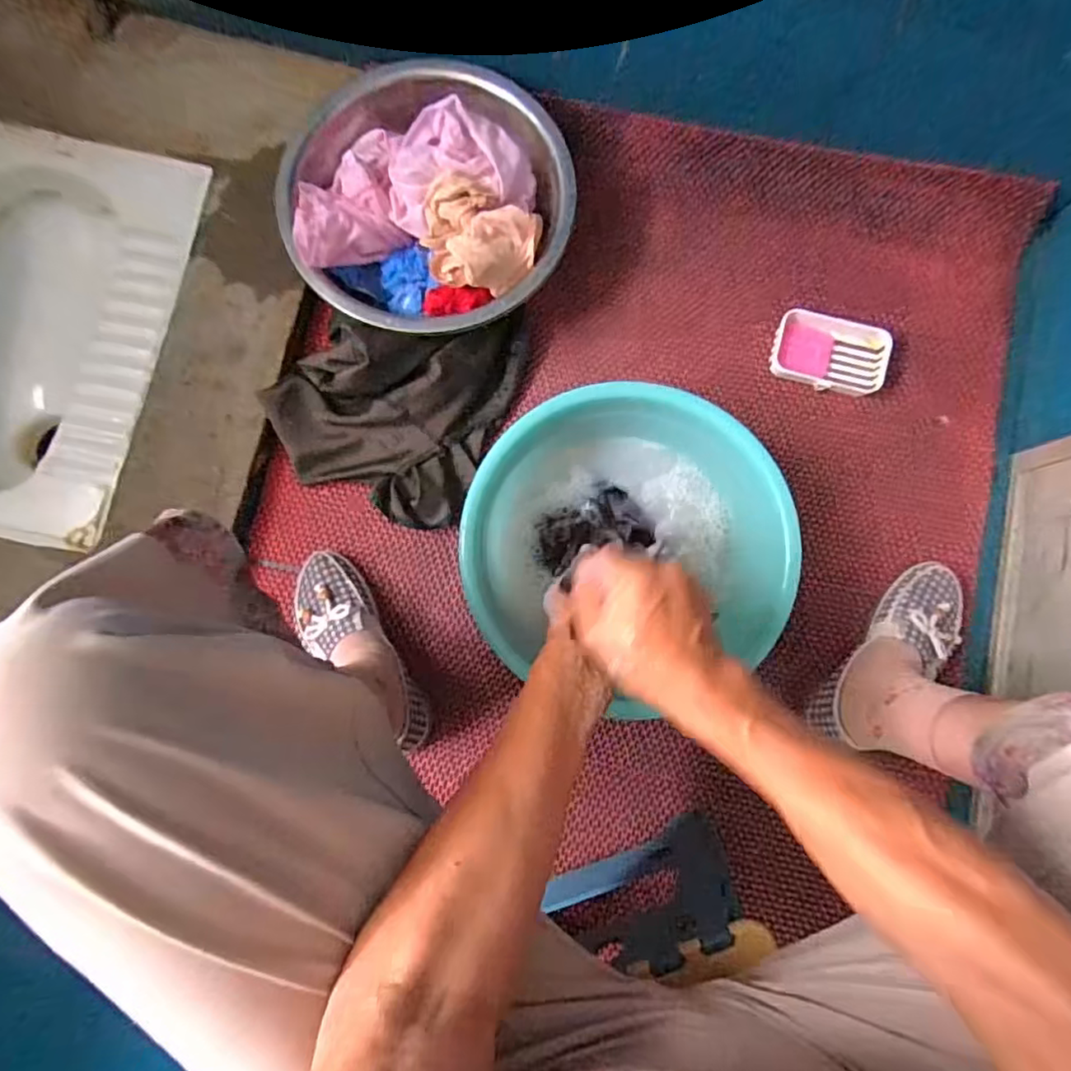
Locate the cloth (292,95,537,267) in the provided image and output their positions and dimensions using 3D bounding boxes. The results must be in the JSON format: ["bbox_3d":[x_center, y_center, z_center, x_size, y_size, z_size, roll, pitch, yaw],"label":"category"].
[{"bbox_3d":[-0.142,-0.396,0.671,0.259,0.082,0.142,-19,84,-3],"label":"cloth"}]

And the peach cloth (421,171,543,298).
[{"bbox_3d":[-0.065,-0.318,0.639,0.123,0.039,0.105,36,84,4],"label":"peach cloth"}]

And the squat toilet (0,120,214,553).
[{"bbox_3d":[-0.614,-0.237,0.736,0.357,0.124,0.463,14,83,1],"label":"squat toilet"}]

